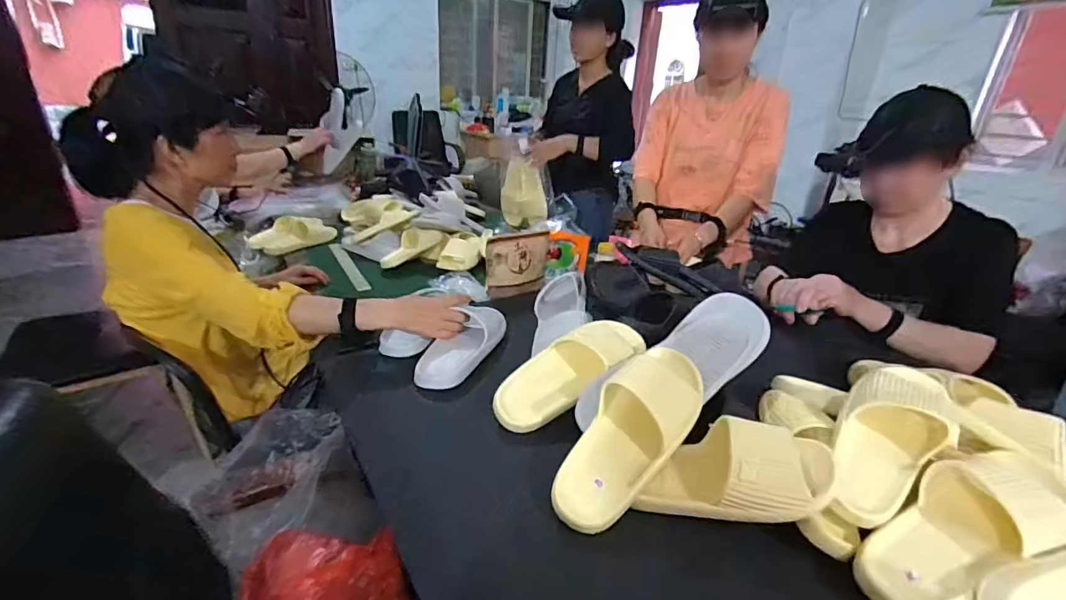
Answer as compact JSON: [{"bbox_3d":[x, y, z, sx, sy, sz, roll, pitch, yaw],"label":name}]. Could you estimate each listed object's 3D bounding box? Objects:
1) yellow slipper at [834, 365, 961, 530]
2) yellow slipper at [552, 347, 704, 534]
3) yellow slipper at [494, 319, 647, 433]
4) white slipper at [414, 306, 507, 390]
[{"bbox_3d":[0.424,0.169,0.584,0.240,0.071,0.104,-39,43,-25],"label":"yellow slipper"},{"bbox_3d":[0.121,0.155,0.586,0.095,0.060,0.253,23,61,37],"label":"yellow slipper"},{"bbox_3d":[0.059,0.102,0.727,0.256,0.068,0.085,-31,36,-18],"label":"yellow slipper"},{"bbox_3d":[-0.125,0.074,0.862,0.091,0.051,0.231,10,25,15],"label":"white slipper"}]

